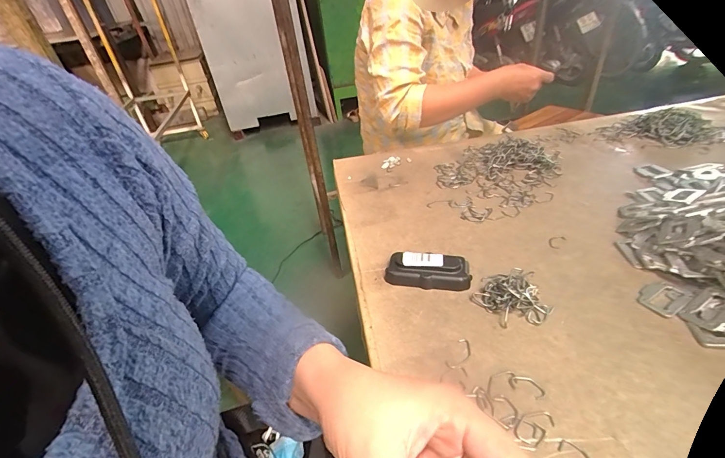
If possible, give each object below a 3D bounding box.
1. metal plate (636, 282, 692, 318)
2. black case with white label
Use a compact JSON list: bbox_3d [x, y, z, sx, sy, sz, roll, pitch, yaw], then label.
[{"bbox_3d":[0.349,0.079,0.398,0.048,0.008,0.038,-22,39,-20],"label":"metal plate"},{"bbox_3d":[0.086,0.054,0.454,0.106,0.032,0.039,3,37,13],"label":"black case with white label"}]

